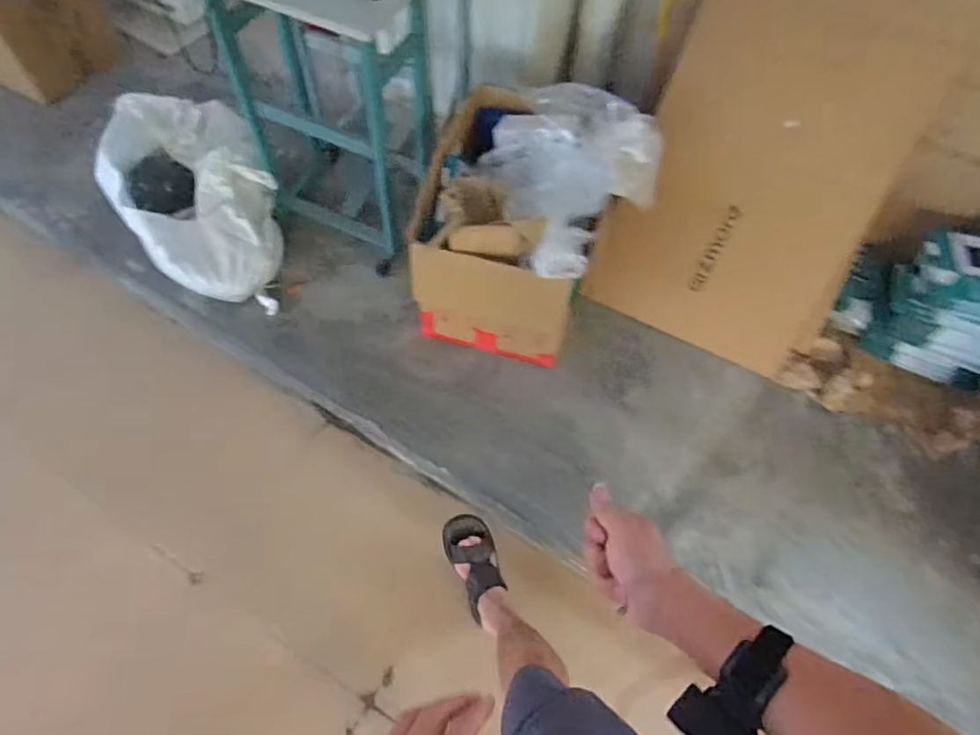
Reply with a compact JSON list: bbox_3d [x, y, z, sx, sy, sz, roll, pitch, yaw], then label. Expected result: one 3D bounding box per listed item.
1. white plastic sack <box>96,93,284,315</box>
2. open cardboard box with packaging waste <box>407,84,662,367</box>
[{"bbox_3d":[-0.796,-0.469,1.570,0.389,0.293,0.608,-24,66,-15],"label":"white plastic sack"},{"bbox_3d":[0.106,-0.368,1.470,0.530,0.464,0.558,11,63,3],"label":"open cardboard box with packaging waste"}]

